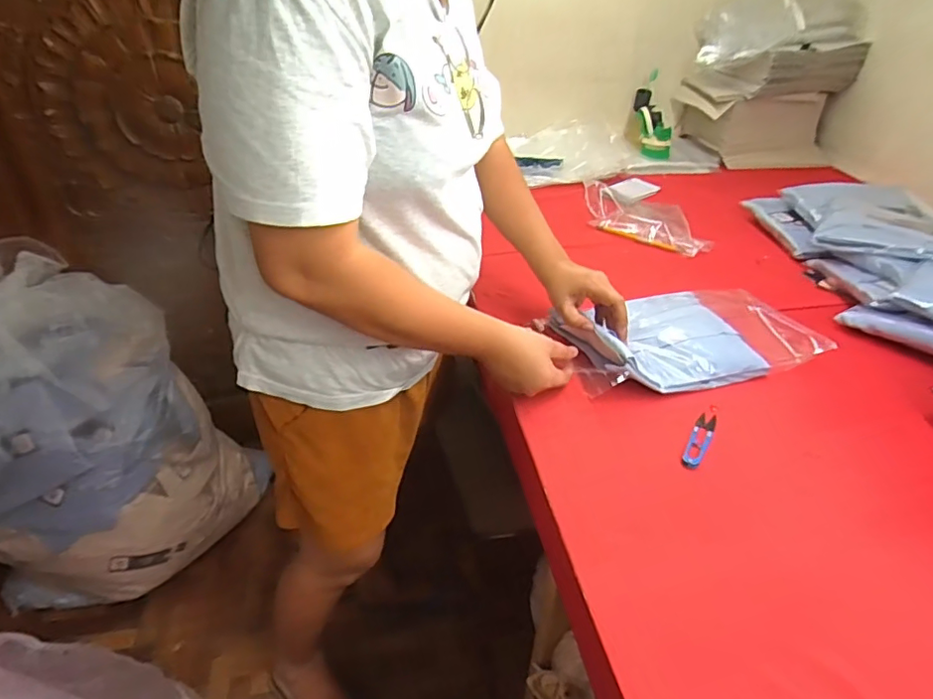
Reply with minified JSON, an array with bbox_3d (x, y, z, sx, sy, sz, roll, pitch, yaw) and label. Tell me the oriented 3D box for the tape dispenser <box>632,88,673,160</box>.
[{"bbox_3d":[0.488,-0.592,1.458,0.051,0.075,0.235,-7,73,-14],"label":"tape dispenser"}]

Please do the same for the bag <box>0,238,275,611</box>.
[{"bbox_3d":[-0.931,0.189,1.280,0.601,0.639,0.475,21,40,21],"label":"bag"}]

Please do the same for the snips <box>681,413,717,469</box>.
[{"bbox_3d":[0.286,0.109,0.675,0.023,0.014,0.098,23,41,23],"label":"snips"}]

